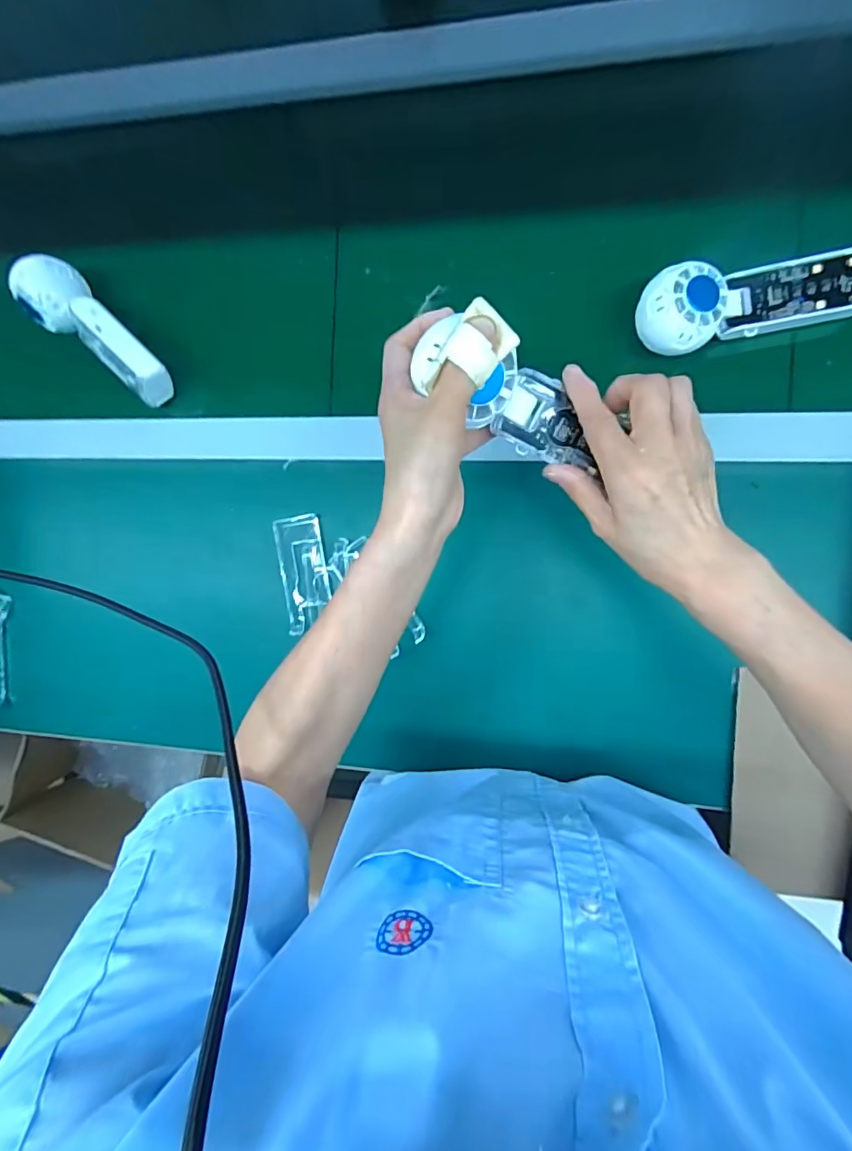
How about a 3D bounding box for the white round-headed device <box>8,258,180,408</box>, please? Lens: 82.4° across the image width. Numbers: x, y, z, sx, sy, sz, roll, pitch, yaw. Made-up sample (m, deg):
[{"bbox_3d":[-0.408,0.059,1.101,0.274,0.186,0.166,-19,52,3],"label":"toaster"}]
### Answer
[{"bbox_3d":[-0.308,-0.228,0.456,0.146,0.059,0.055,42,98,6],"label":"white round-headed device"}]

